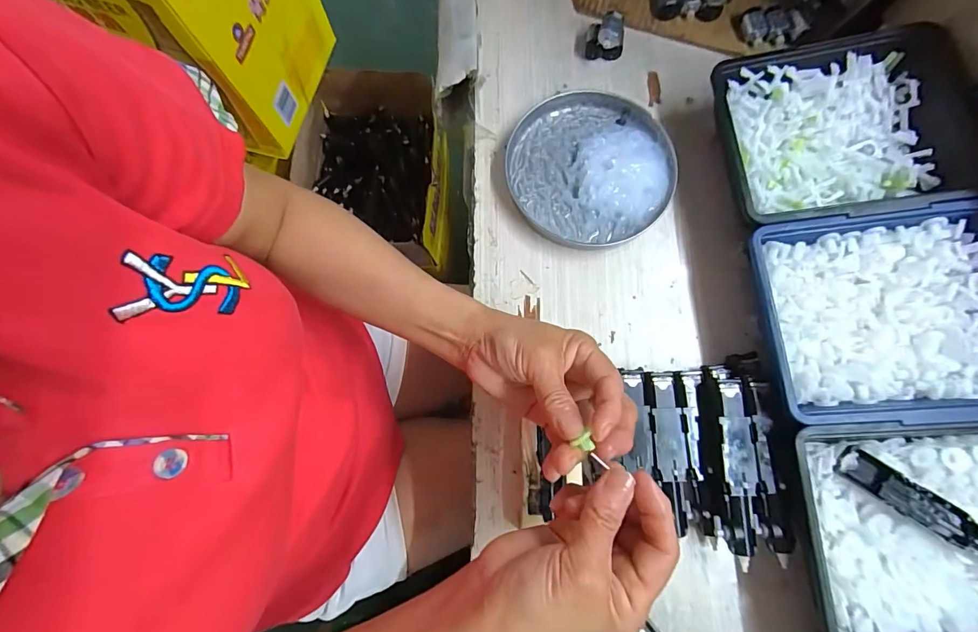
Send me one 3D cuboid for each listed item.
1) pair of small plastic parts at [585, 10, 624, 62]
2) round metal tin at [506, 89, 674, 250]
[{"bbox_3d":[0.109,-0.259,0.398,0.034,0.035,0.026,15,80,4],"label":"pair of small plastic parts"},{"bbox_3d":[0.089,-0.132,0.378,0.142,0.021,0.141,0,79,1],"label":"round metal tin"}]

